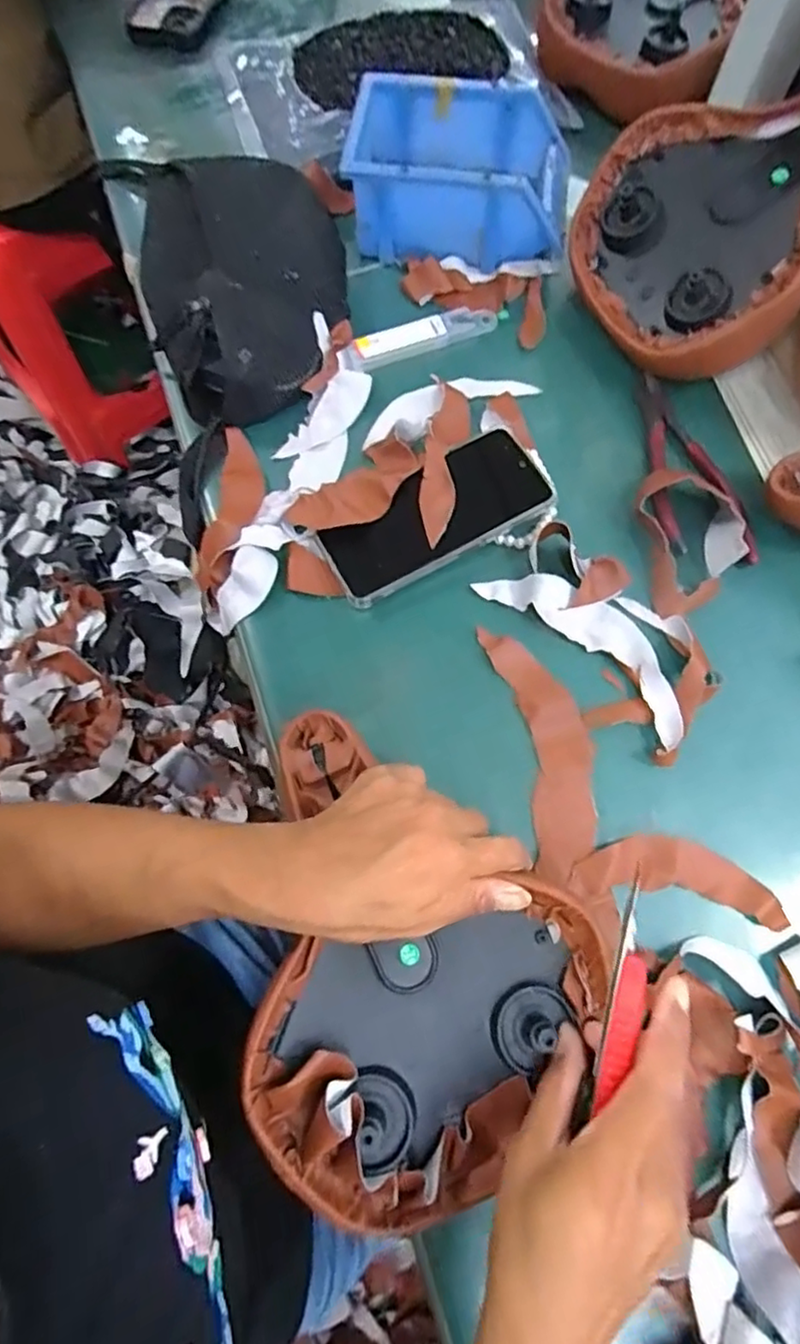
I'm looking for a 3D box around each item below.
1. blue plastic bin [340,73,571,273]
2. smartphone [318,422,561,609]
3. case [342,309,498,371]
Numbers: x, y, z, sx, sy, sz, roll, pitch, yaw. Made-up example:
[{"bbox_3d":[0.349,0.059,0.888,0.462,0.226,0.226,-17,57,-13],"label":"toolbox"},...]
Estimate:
[{"bbox_3d":[0.049,-0.409,0.512,0.178,0.064,0.124,7,73,4],"label":"blue plastic bin"},{"bbox_3d":[0.024,-0.111,0.443,0.163,0.016,0.072,-29,77,-8],"label":"smartphone"},{"bbox_3d":[0.017,-0.266,0.498,0.127,0.007,0.030,-19,74,-4],"label":"case"}]

